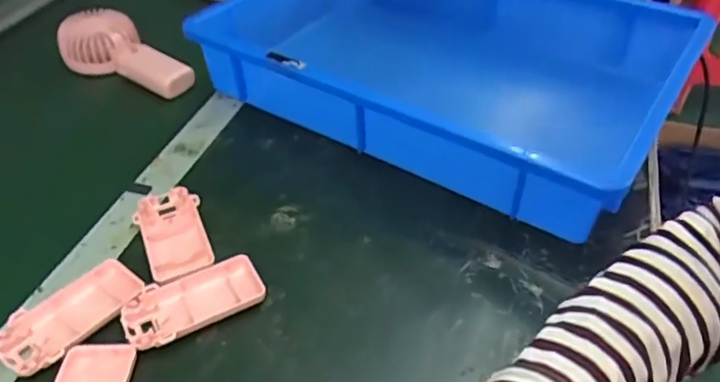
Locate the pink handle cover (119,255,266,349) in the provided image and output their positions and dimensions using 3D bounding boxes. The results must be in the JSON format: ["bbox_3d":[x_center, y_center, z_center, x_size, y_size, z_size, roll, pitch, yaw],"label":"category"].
[{"bbox_3d":[-0.119,0.080,0.416,0.096,0.016,0.052,-23,47,-20],"label":"pink handle cover"}]

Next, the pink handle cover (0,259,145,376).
[{"bbox_3d":[-0.204,0.087,0.407,0.052,0.013,0.096,31,53,30],"label":"pink handle cover"}]

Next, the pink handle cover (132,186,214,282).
[{"bbox_3d":[-0.150,0.033,0.466,0.051,0.010,0.092,-22,47,-19],"label":"pink handle cover"}]

